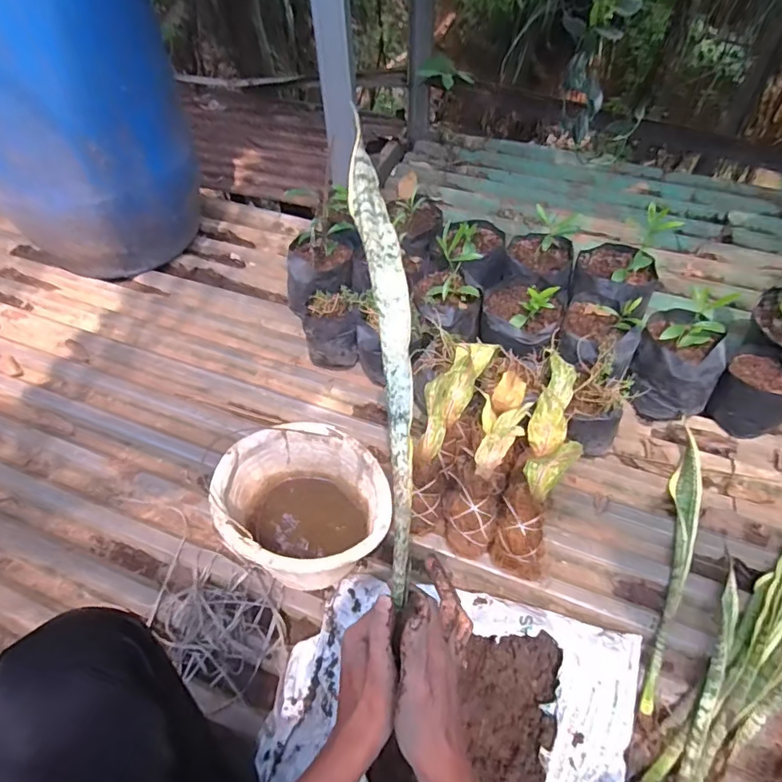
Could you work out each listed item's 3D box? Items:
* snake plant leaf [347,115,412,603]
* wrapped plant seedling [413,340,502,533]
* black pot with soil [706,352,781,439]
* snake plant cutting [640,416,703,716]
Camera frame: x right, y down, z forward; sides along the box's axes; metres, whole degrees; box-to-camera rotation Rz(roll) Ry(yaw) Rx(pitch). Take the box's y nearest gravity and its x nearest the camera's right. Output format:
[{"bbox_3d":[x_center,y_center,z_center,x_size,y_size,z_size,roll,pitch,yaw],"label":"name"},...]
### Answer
[{"bbox_3d":[-0.001,-0.018,0.445,0.041,0.025,0.395,-5,91,-5],"label":"snake plant leaf"},{"bbox_3d":[0.085,0.070,0.860,0.084,0.086,0.338,17,82,11],"label":"wrapped plant seedling"},{"bbox_3d":[0.672,0.007,0.959,0.120,0.110,0.128,0,55,0],"label":"black pot with soil"},{"bbox_3d":[0.459,0.260,0.825,0.052,0.027,0.484,22,58,15],"label":"snake plant cutting"}]

